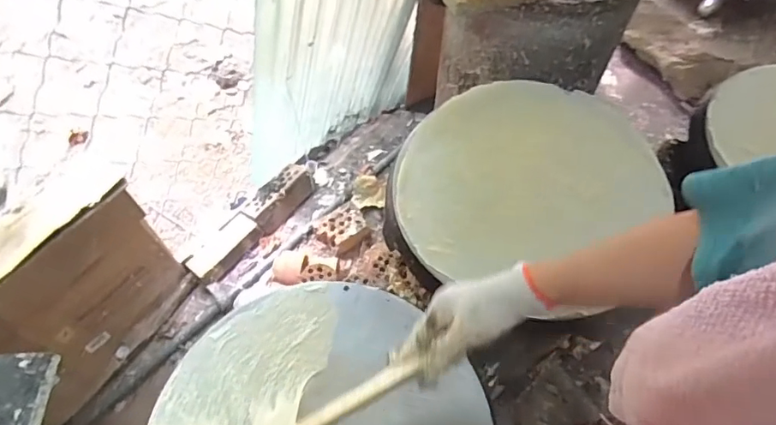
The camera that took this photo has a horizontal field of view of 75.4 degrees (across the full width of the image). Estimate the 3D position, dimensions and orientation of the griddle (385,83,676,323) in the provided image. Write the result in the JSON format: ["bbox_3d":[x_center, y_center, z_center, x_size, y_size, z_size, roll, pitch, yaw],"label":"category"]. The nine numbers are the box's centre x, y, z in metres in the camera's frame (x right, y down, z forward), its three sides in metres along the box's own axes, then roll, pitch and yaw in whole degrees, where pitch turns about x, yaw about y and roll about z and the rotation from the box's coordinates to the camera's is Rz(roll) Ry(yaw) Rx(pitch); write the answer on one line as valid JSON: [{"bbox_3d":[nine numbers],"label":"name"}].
[{"bbox_3d":[0.207,-0.043,0.717,0.376,0.047,0.356,17,62,11],"label":"griddle"}]

